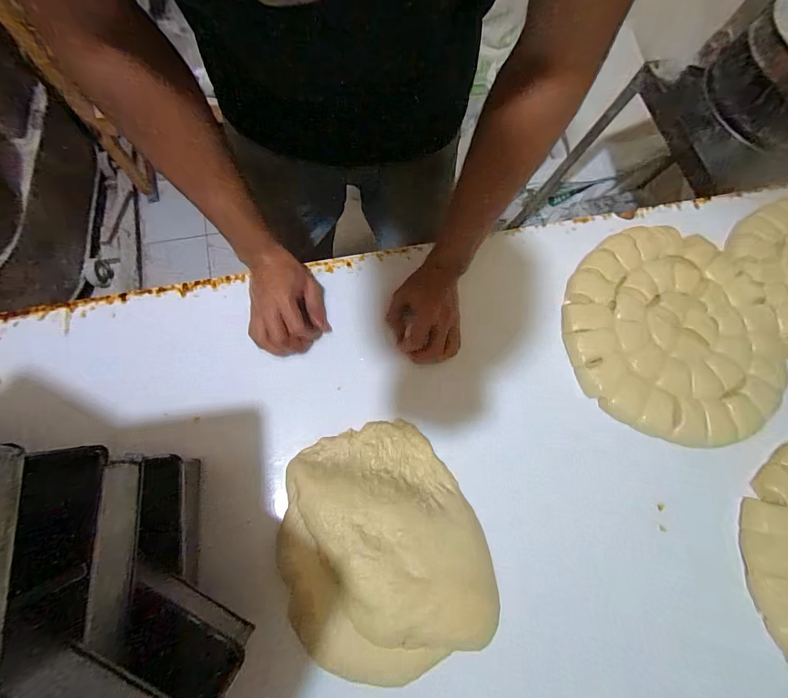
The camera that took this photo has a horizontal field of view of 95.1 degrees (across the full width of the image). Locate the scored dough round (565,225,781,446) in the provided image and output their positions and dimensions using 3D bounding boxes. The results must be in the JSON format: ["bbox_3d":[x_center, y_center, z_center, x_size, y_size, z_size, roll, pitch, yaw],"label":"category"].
[{"bbox_3d":[0.399,-0.028,0.531,0.307,0.024,0.319,1,72,-4],"label":"scored dough round"}]

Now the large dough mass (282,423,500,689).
[{"bbox_3d":[-0.014,0.213,0.396,0.213,0.058,0.251,-19,74,-10],"label":"large dough mass"}]

